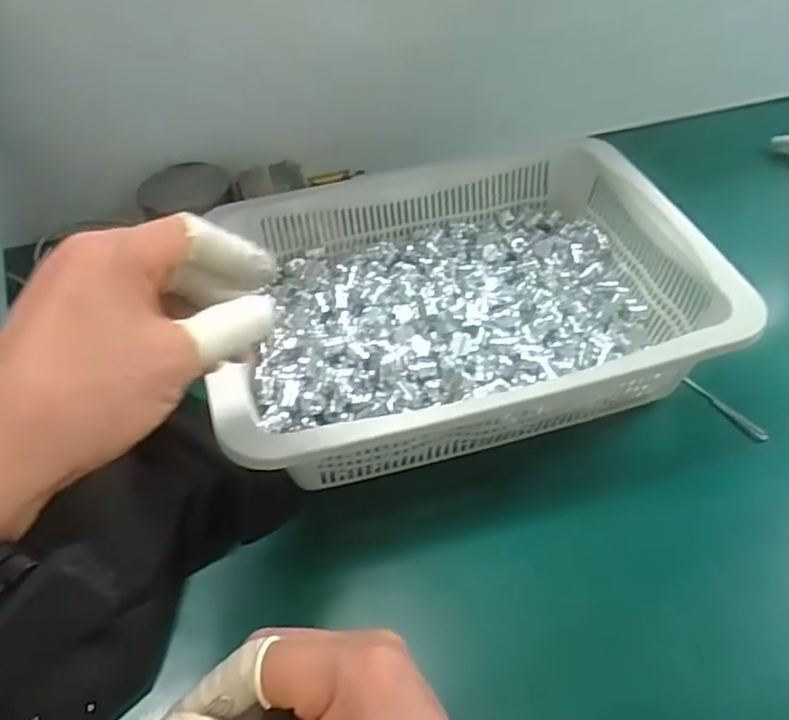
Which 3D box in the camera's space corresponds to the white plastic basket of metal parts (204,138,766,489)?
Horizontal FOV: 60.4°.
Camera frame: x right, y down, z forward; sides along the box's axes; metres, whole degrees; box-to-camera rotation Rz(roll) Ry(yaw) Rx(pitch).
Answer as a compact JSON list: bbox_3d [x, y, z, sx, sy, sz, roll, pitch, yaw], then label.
[{"bbox_3d":[0.040,-0.042,0.474,0.324,0.075,0.245,-12,47,-6],"label":"white plastic basket of metal parts"}]

